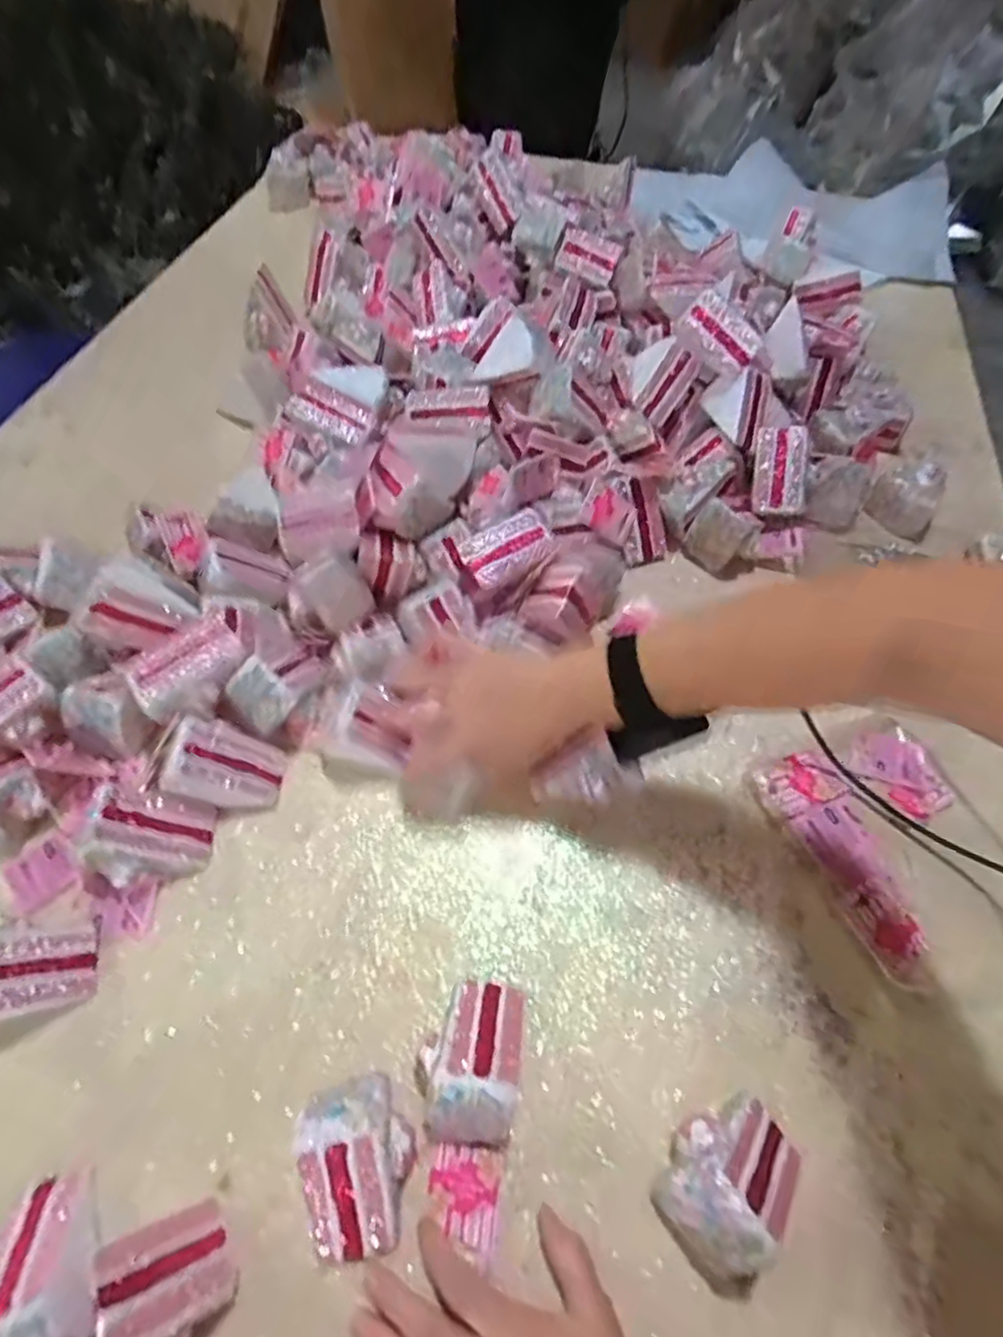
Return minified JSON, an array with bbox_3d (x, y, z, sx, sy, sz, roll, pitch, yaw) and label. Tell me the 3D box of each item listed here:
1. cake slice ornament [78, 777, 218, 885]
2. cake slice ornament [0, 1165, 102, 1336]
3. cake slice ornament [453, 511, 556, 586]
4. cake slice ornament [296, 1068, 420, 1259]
[{"bbox_3d":[-0.264,0.126,0.487,0.068,0.062,0.067,-2,58,-4],"label":"cake slice ornament"},{"bbox_3d":[-0.251,0.333,0.356,0.052,0.068,0.086,-10,58,-9],"label":"cake slice ornament"},{"bbox_3d":[0.003,-0.113,0.604,0.084,0.038,0.042,-33,64,-21],"label":"cake slice ornament"},{"bbox_3d":[-0.084,0.296,0.381,0.064,0.052,0.090,-12,59,-10],"label":"cake slice ornament"}]

